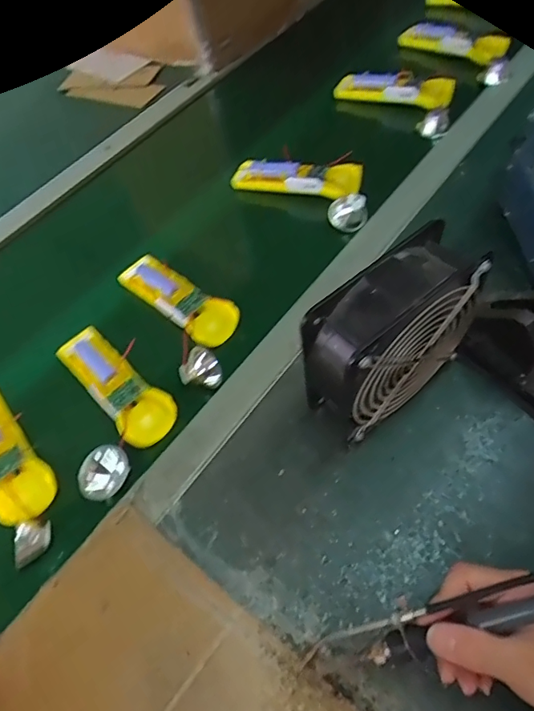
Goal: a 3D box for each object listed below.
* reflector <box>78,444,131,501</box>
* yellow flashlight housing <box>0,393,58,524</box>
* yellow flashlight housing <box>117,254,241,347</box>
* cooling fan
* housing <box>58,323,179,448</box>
[{"bbox_3d":[-0.148,0.106,0.453,0.046,0.035,0.034,-26,58,-10],"label":"reflector"},{"bbox_3d":[-0.256,0.089,0.475,0.054,0.021,0.165,-39,65,-18],"label":"yellow flashlight housing"},{"bbox_3d":[-0.098,-0.063,0.548,0.153,0.024,0.052,35,67,26],"label":"yellow flashlight housing"},{"bbox_3d":[0.101,-0.010,0.415,0.142,0.155,0.063,-36,60,-16],"label":"cooling fan"},{"bbox_3d":[-0.152,0.027,0.503,0.053,0.027,0.158,-40,61,-18],"label":"housing"}]

